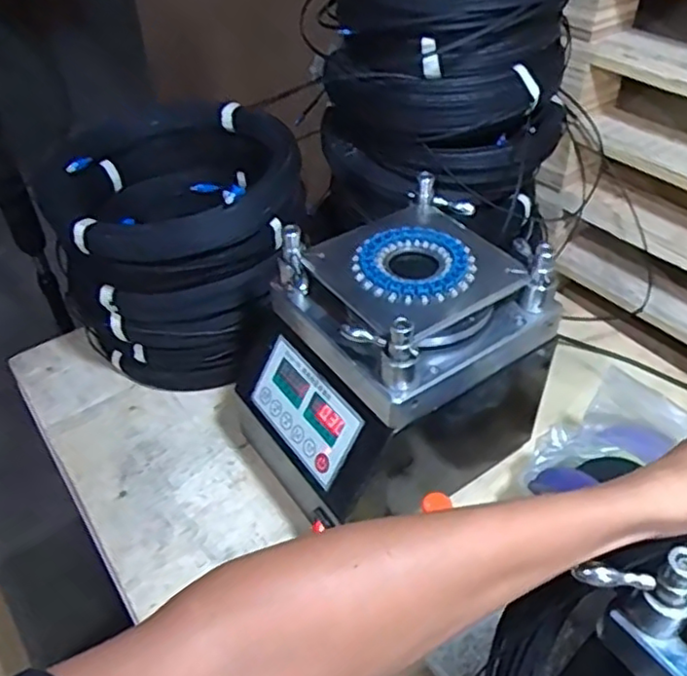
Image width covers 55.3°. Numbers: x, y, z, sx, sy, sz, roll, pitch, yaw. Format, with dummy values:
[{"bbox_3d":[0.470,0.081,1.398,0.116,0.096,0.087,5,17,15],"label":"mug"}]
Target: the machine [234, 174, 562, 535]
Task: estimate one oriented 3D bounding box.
[{"bbox_3d":[0.056,0.037,0.718,0.277,0.272,0.200,-27,47,-23],"label":"machine"}]

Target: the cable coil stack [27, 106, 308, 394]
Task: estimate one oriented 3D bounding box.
[{"bbox_3d":[-0.220,-0.133,0.910,0.316,0.257,0.333,-14,43,-11],"label":"cable coil stack"}]

